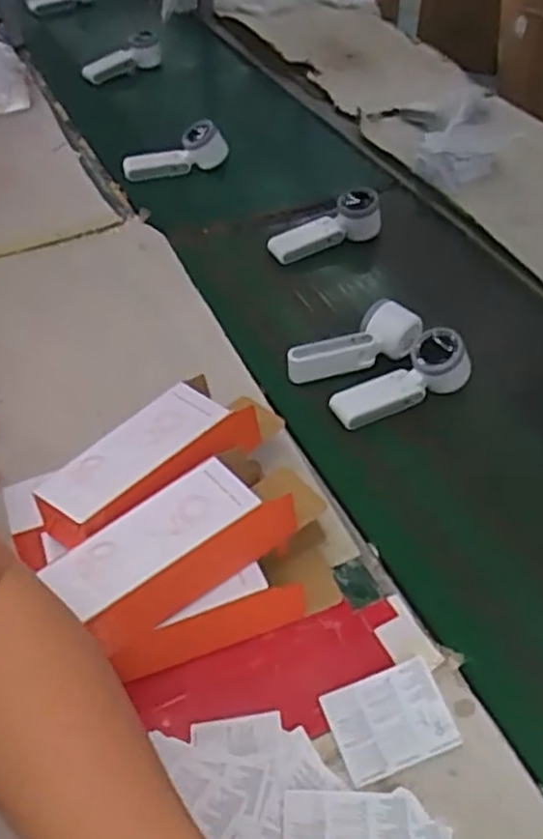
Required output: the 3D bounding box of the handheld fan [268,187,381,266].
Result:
[{"bbox_3d":[0.078,-0.270,1.033,0.160,0.073,0.068,-3,48,-1],"label":"handheld fan"}]

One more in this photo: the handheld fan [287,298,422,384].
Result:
[{"bbox_3d":[0.093,-0.091,0.869,0.158,0.049,0.065,-12,49,-9],"label":"handheld fan"}]

